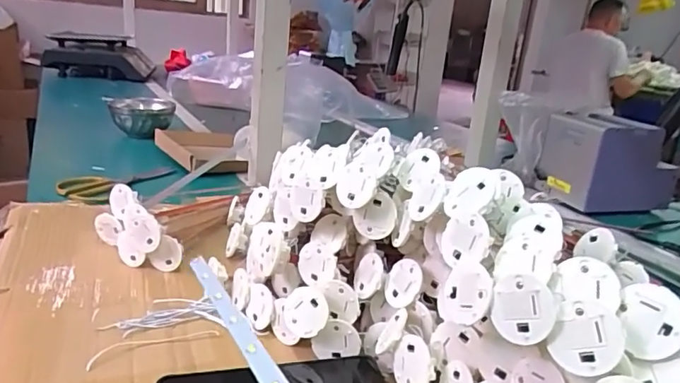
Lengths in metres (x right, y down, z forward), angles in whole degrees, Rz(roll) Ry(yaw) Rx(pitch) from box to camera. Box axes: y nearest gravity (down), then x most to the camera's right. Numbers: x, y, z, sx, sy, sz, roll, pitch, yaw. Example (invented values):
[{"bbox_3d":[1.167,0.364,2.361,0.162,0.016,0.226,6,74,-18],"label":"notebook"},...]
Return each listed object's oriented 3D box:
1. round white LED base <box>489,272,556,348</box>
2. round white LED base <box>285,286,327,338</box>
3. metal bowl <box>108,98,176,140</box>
[{"bbox_3d":[0.102,0.066,0.295,0.036,0.037,0.005,-3,-9,45],"label":"round white LED base"},{"bbox_3d":[-0.028,0.096,0.421,0.039,0.039,0.005,52,14,33],"label":"round white LED base"},{"bbox_3d":[-0.401,-0.150,1.067,0.119,0.078,0.123,1,19,-15],"label":"metal bowl"}]

